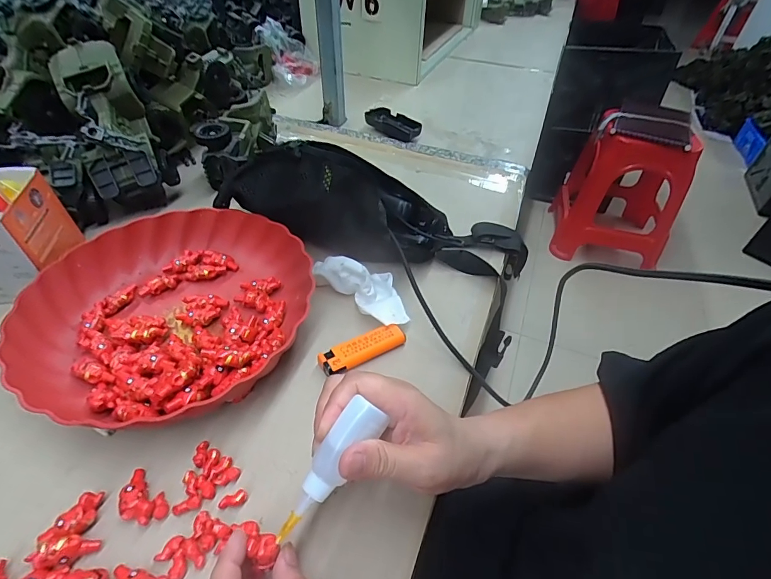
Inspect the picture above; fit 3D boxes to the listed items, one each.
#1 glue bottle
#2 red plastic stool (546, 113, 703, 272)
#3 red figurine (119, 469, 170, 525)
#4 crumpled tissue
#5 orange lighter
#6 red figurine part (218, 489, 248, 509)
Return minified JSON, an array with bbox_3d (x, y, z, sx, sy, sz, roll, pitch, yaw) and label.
[{"bbox_3d":[-0.032,0.104,0.236,0.022,0.017,0.088,32,85,22],"label":"glue bottle"},{"bbox_3d":[0.920,-0.384,1.556,0.407,0.501,0.403,16,46,13],"label":"red plastic stool"},{"bbox_3d":[-0.166,0.142,0.274,0.038,0.013,0.024,27,50,23],"label":"red figurine"},{"bbox_3d":[-0.026,-0.007,0.412,0.121,0.035,0.041,34,52,28],"label":"crumpled tissue"},{"bbox_3d":[-0.020,0.055,0.367,0.080,0.015,0.024,-20,49,-21],"label":"orange lighter"},{"bbox_3d":[-0.105,0.144,0.278,0.018,0.005,0.009,-8,46,-11],"label":"red figurine part"}]

